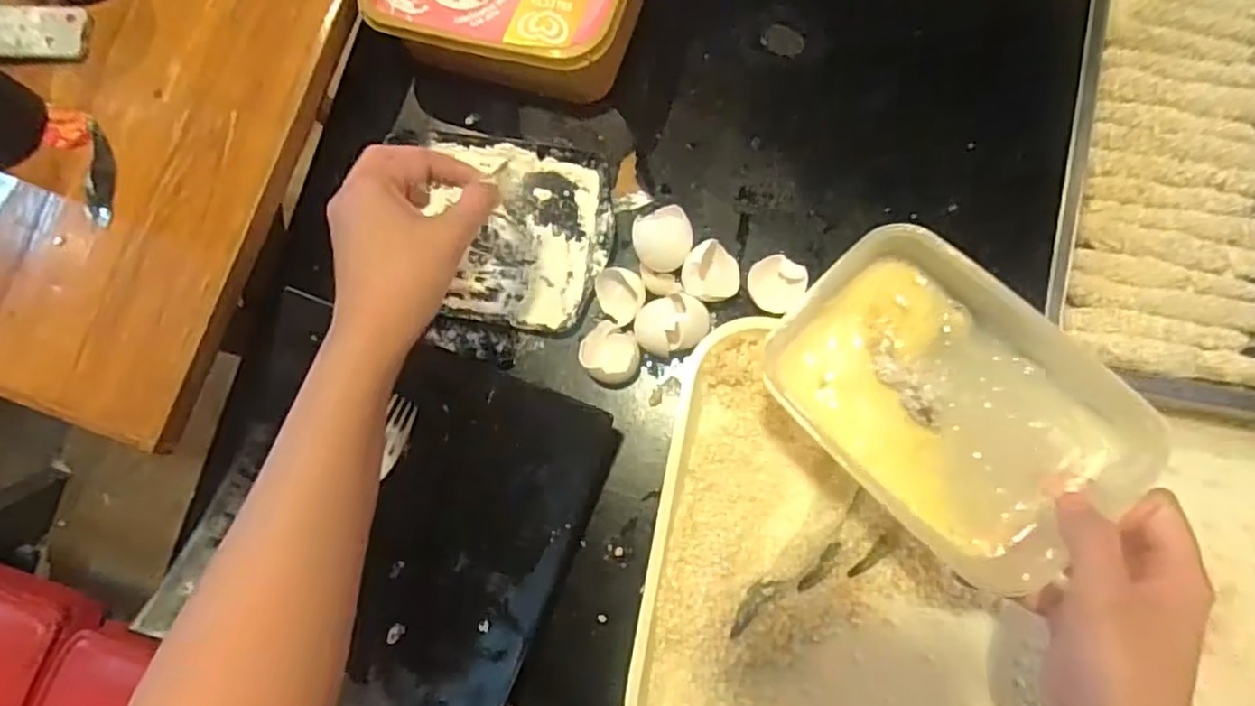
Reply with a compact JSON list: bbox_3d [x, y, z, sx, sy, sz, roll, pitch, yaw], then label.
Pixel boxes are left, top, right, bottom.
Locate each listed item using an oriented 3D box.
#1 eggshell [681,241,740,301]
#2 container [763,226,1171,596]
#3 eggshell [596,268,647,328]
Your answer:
[{"bbox_3d":[0.059,-0.057,0.480,0.040,0.028,0.044,-1,80,6],"label":"eggshell"},{"bbox_3d":[0.169,0.025,0.361,0.120,0.041,0.178,-44,83,-3],"label":"container"},{"bbox_3d":[-0.007,-0.040,0.486,0.037,0.027,0.035,-1,80,6],"label":"eggshell"}]

